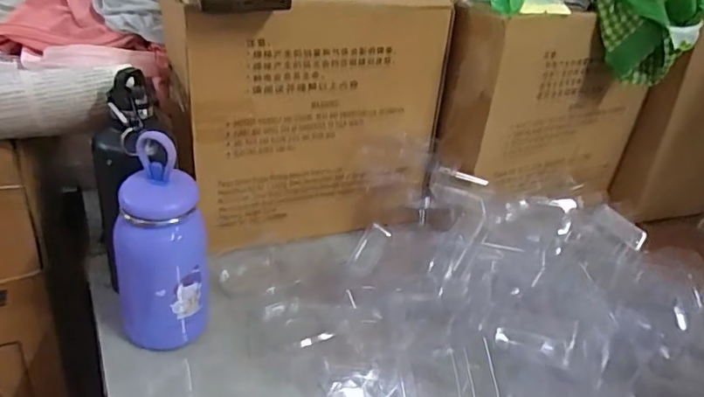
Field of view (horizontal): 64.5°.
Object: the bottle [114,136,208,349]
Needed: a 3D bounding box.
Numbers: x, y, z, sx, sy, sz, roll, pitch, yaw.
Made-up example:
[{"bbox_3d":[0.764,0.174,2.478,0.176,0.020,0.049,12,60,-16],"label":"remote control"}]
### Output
[{"bbox_3d":[-0.162,0.044,0.470,0.073,0.178,0.064,-8,35,-23],"label":"bottle"}]

